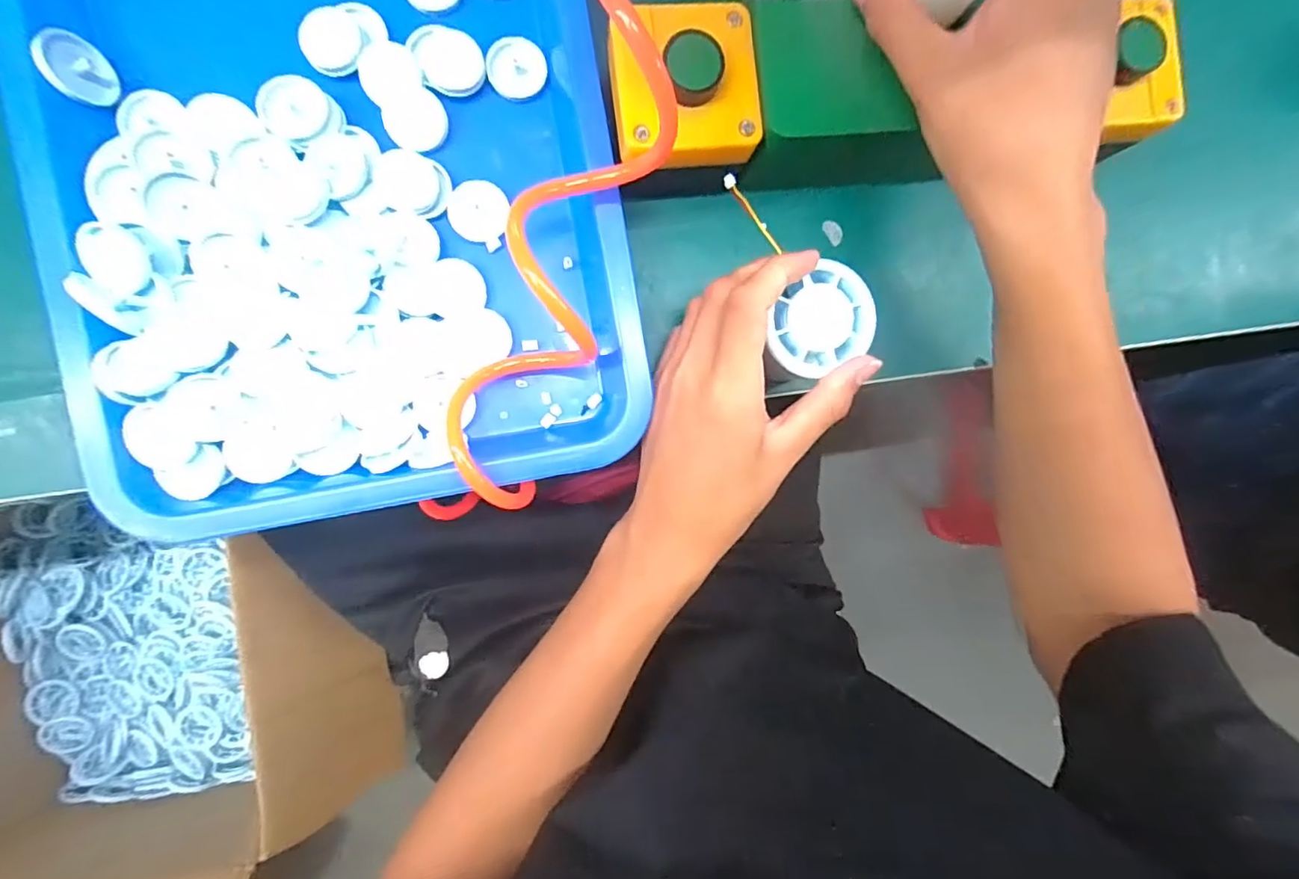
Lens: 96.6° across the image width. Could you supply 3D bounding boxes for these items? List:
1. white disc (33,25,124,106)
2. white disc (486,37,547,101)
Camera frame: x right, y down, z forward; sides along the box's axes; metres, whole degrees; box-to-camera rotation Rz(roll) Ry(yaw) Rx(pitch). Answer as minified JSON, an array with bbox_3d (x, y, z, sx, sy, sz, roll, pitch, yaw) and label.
[{"bbox_3d":[-0.267,-0.176,0.272,0.009,0.032,0.030,-7,50,24],"label":"white disc"},{"bbox_3d":[-0.071,-0.199,0.310,0.030,0.005,0.031,0,90,-7],"label":"white disc"}]

